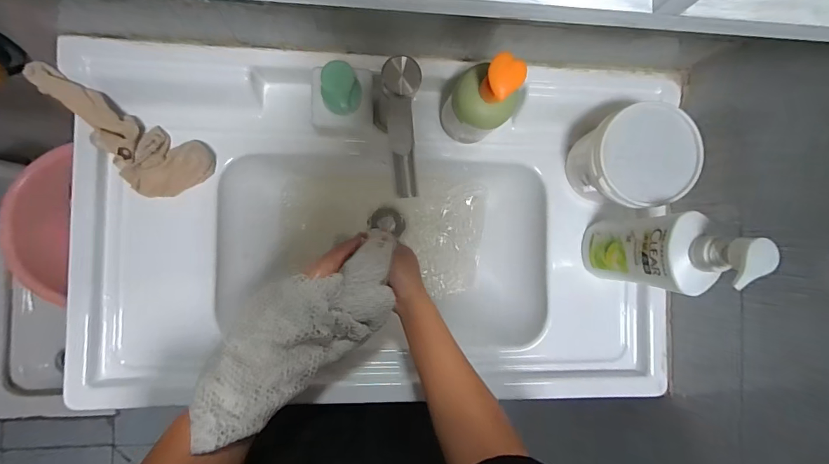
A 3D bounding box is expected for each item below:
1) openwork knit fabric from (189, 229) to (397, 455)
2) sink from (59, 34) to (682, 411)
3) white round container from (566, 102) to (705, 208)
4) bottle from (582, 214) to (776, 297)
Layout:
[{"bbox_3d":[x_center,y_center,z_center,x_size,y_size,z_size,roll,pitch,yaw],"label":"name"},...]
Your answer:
[{"bbox_3d":[-0.113,0.101,0.430,0.253,0.061,0.102,-40,93,-31],"label":"openwork knit fabric"},{"bbox_3d":[-0.039,0.008,0.610,0.782,0.183,0.453,1,89,-6],"label":"sink"},{"bbox_3d":[0.277,-0.092,0.546,0.121,0.129,0.120,0,89,-6],"label":"white round container"},{"bbox_3d":[0.285,0.024,0.481,0.051,0.250,0.086,-4,89,-6],"label":"bottle"}]

